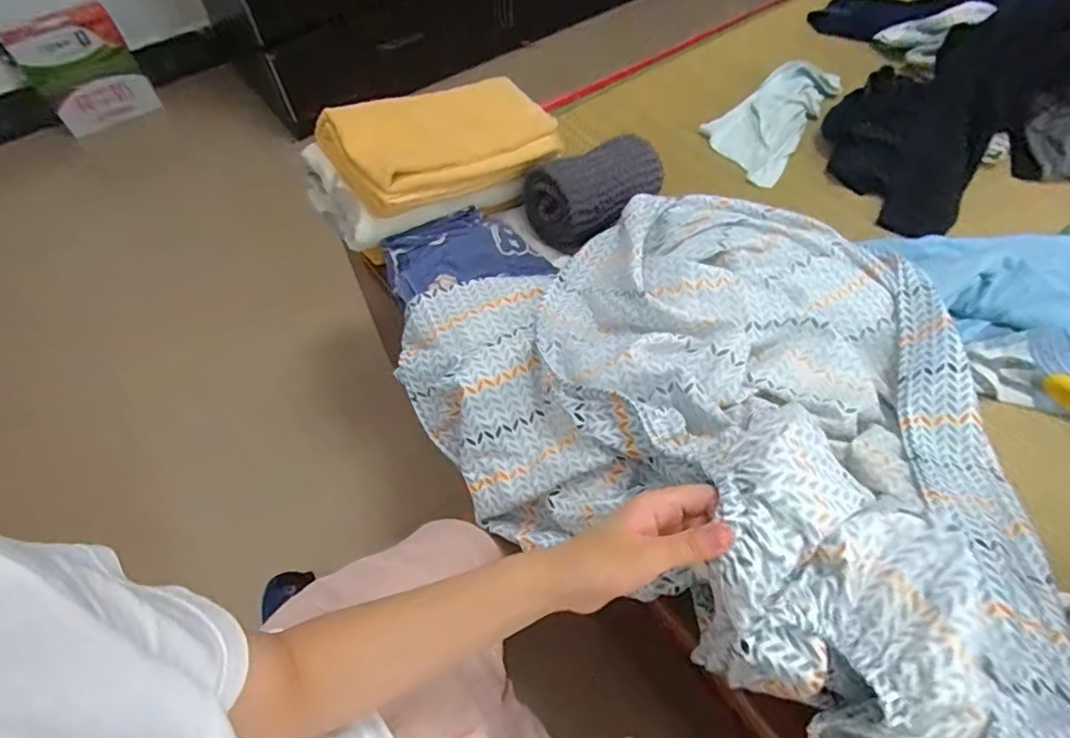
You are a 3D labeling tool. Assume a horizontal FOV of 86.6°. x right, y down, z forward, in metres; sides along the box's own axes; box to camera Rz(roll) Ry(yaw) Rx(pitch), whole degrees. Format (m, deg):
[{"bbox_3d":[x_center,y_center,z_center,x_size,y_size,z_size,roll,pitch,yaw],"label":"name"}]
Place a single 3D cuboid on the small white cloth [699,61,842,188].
[{"bbox_3d":[0.419,-0.457,1.029,0.162,0.043,0.322,30,62,19],"label":"small white cloth"}]

